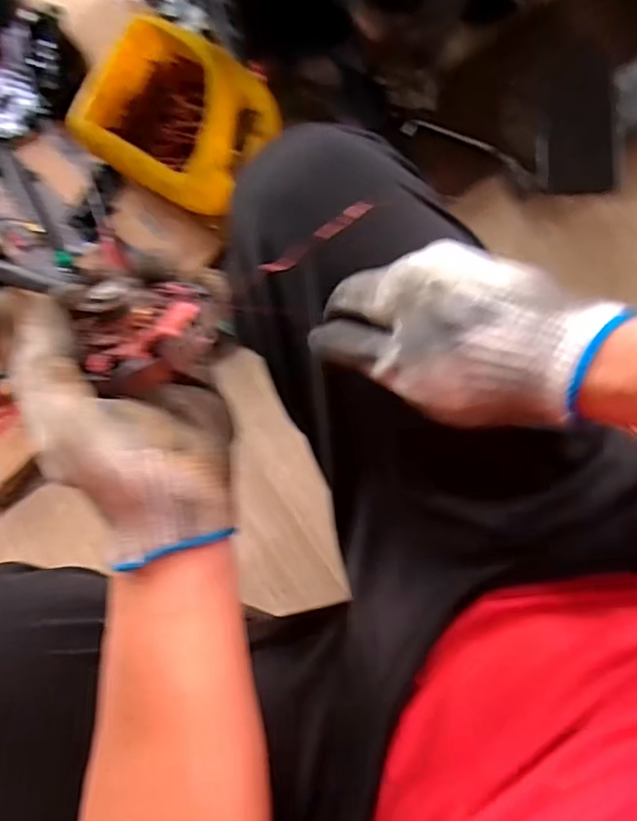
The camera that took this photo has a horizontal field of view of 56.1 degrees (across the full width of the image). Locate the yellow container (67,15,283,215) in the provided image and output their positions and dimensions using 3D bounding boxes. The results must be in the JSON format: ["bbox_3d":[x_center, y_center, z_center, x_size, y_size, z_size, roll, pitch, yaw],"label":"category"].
[{"bbox_3d":[-0.170,-0.360,0.752,0.219,0.088,0.182,32,89,6],"label":"yellow container"}]

